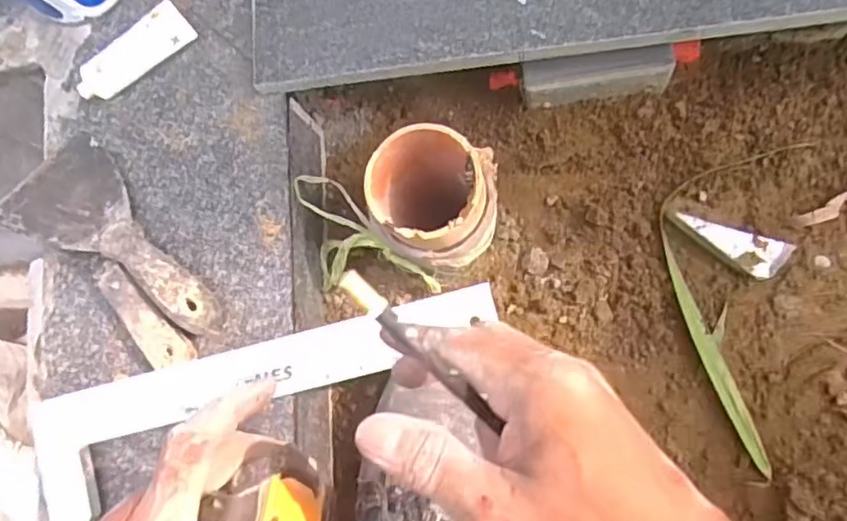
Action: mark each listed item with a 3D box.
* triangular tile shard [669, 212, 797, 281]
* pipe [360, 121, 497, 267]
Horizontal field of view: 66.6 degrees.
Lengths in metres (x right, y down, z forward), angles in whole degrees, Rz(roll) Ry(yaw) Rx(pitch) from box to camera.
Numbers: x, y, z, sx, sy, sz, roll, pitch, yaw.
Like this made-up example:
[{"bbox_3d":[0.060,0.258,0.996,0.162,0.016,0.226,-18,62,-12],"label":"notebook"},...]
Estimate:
[{"bbox_3d":[0.246,-0.013,0.519,0.094,0.013,0.035,22,88,12],"label":"triangular tile shard"},{"bbox_3d":[0.007,-0.043,0.500,0.096,0.112,0.093,9,84,9],"label":"pipe"}]

